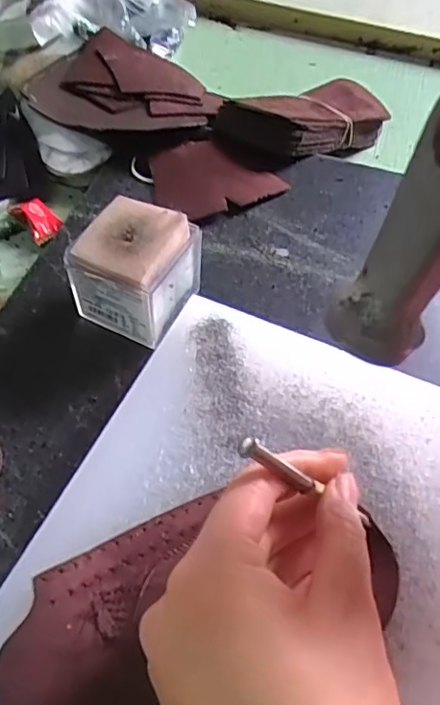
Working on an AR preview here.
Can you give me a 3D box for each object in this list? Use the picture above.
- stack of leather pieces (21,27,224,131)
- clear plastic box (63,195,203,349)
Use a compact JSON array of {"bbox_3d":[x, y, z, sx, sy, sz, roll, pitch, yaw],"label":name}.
[{"bbox_3d":[-0.072,-0.210,0.455,0.144,0.022,0.123,26,58,15],"label":"stack of leather pieces"},{"bbox_3d":[-0.048,-0.047,0.319,0.059,0.059,0.054,19,56,10],"label":"clear plastic box"}]

